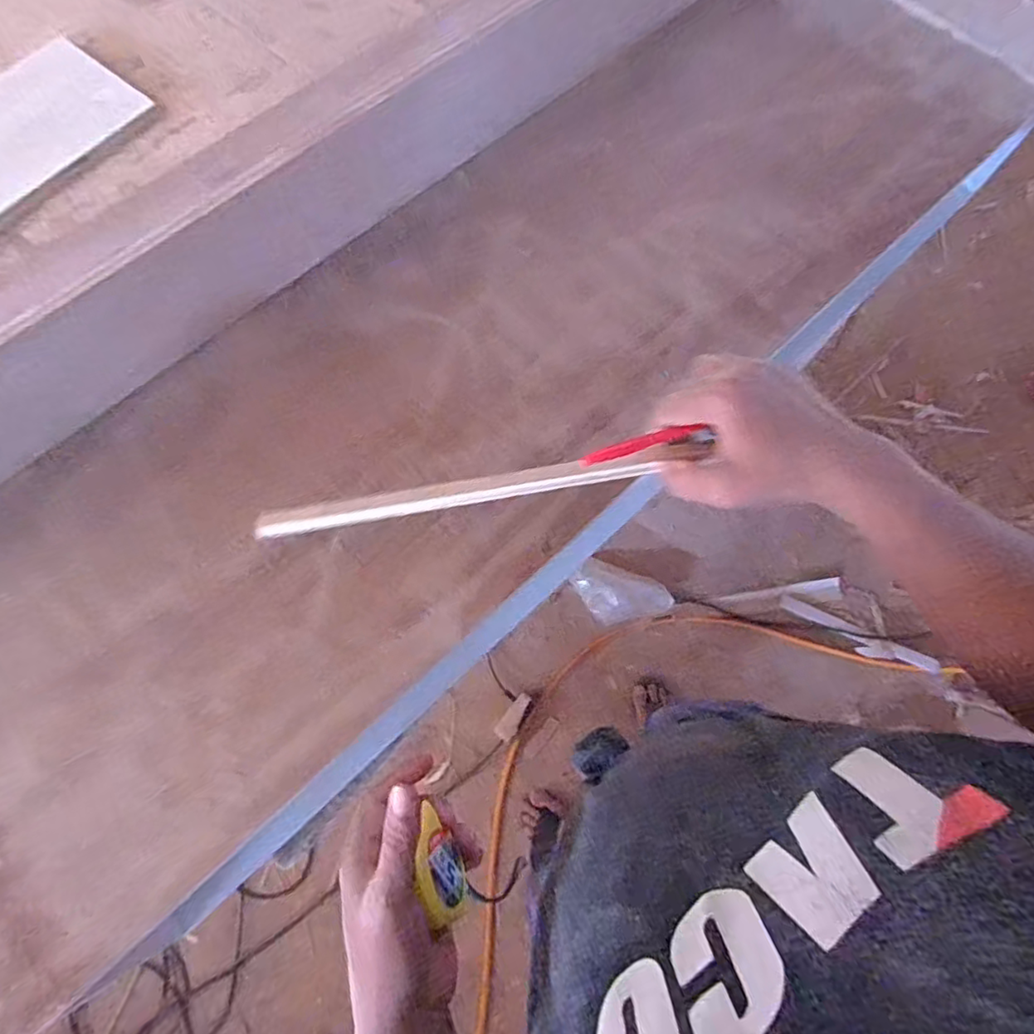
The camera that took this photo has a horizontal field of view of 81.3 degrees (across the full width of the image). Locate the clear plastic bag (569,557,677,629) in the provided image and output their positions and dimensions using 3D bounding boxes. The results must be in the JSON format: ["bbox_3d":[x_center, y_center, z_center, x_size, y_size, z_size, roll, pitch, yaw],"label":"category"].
[{"bbox_3d":[0.242,0.186,1.406,0.231,0.061,0.139,23,74,7],"label":"clear plastic bag"}]

